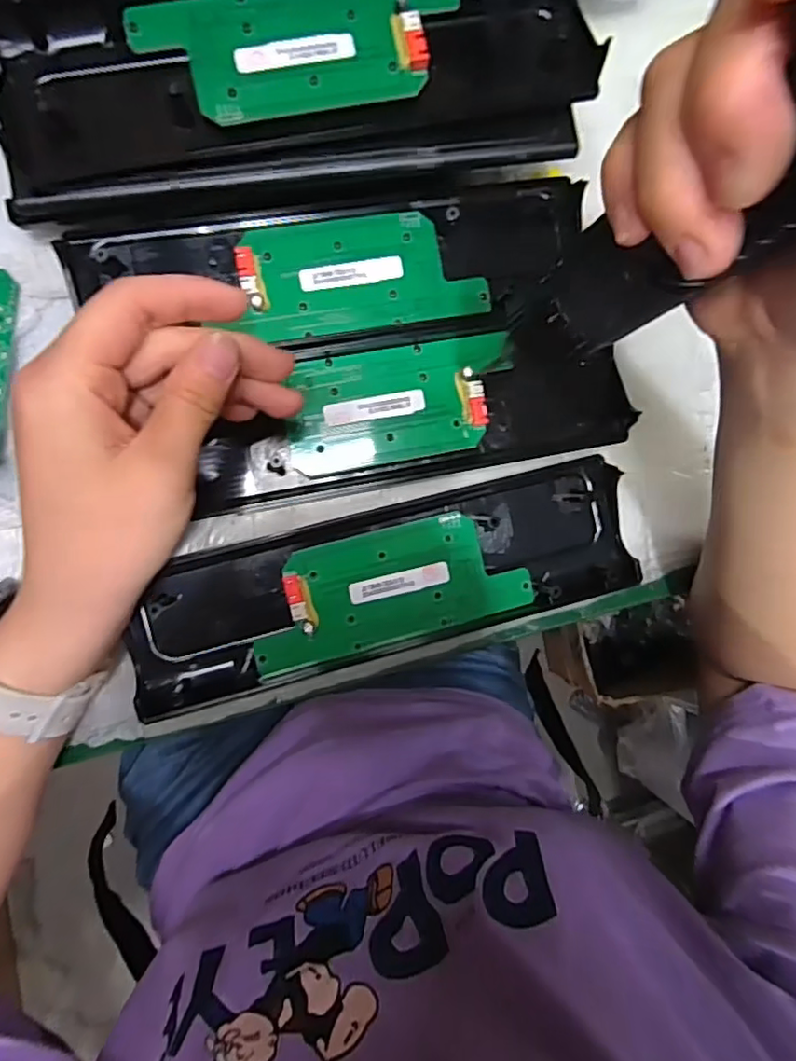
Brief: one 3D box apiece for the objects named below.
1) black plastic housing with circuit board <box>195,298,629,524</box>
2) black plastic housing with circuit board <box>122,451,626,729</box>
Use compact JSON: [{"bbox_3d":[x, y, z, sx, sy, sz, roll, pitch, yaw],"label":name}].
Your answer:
[{"bbox_3d":[0.009,-0.059,0.296,0.212,0.015,0.072,-15,92,-7],"label":"black plastic housing with circuit board"},{"bbox_3d":[-0.003,0.024,0.291,0.244,0.013,0.068,-14,92,-8],"label":"black plastic housing with circuit board"}]

